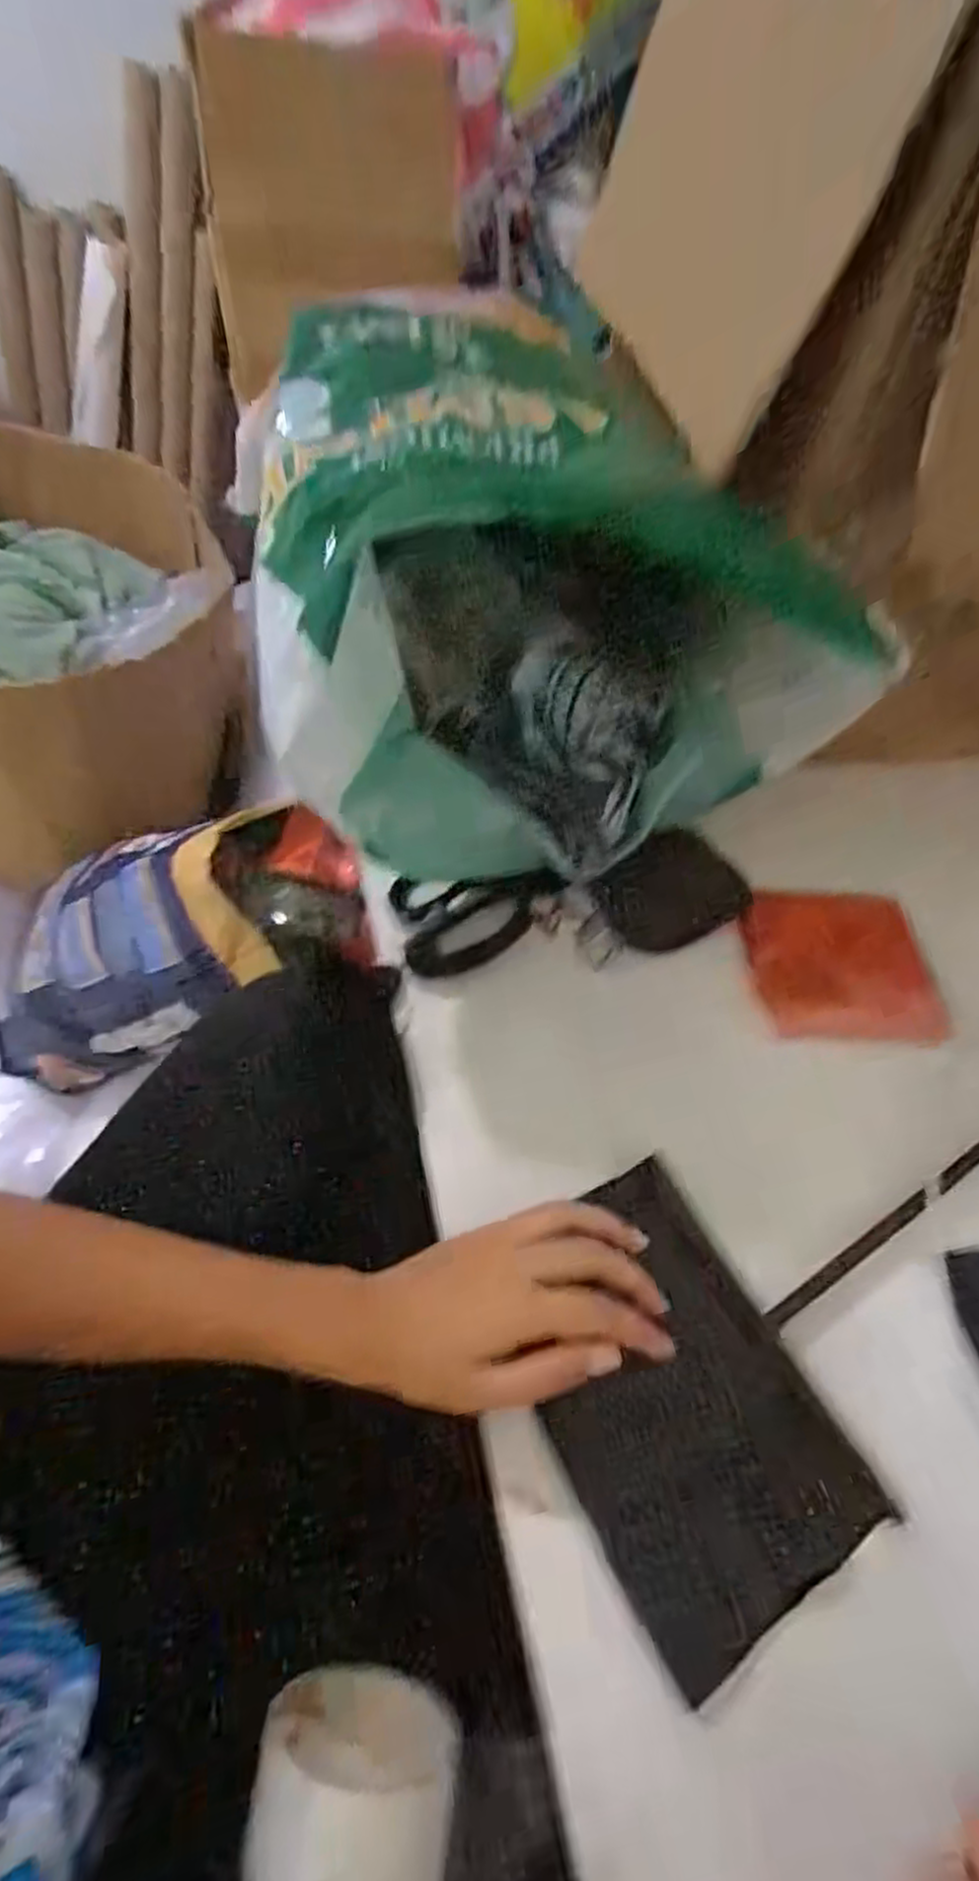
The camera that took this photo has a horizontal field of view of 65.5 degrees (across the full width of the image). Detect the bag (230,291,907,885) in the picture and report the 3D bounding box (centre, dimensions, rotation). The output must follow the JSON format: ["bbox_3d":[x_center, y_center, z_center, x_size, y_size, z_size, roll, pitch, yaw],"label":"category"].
[{"bbox_3d":[0.040,-0.189,0.460,0.335,0.235,0.182,-5,56,-9],"label":"bag"}]

